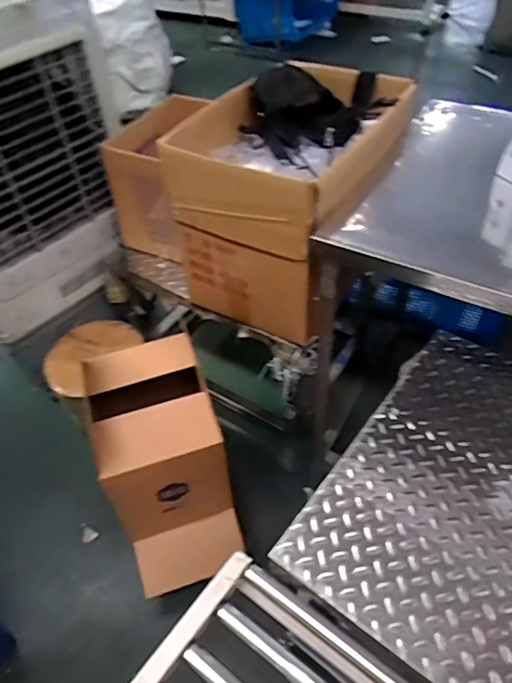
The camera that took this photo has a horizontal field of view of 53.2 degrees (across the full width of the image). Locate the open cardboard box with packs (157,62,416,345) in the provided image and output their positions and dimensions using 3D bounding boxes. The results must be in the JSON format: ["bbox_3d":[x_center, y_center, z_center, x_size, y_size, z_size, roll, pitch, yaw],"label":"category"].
[{"bbox_3d":[0.108,-0.374,1.302,0.402,0.425,0.611,22,53,22],"label":"open cardboard box with packs"}]

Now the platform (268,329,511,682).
[{"bbox_3d":[0.431,0.277,0.932,0.501,0.042,0.659,29,56,26],"label":"platform"}]

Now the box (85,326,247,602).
[{"bbox_3d":[-0.208,0.319,1.242,0.263,0.496,0.325,-14,48,-9],"label":"box"}]

